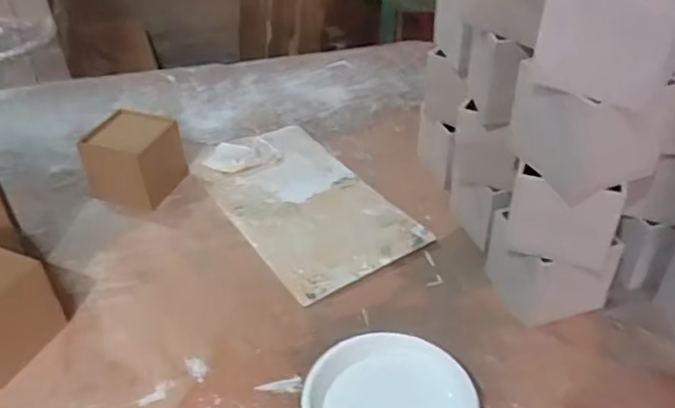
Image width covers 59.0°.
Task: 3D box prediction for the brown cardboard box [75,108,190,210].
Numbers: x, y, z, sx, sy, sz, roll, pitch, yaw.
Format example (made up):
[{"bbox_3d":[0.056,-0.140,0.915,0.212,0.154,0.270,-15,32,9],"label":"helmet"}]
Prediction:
[{"bbox_3d":[-0.326,-0.071,0.955,0.118,0.106,0.124,9,39,13],"label":"brown cardboard box"}]

